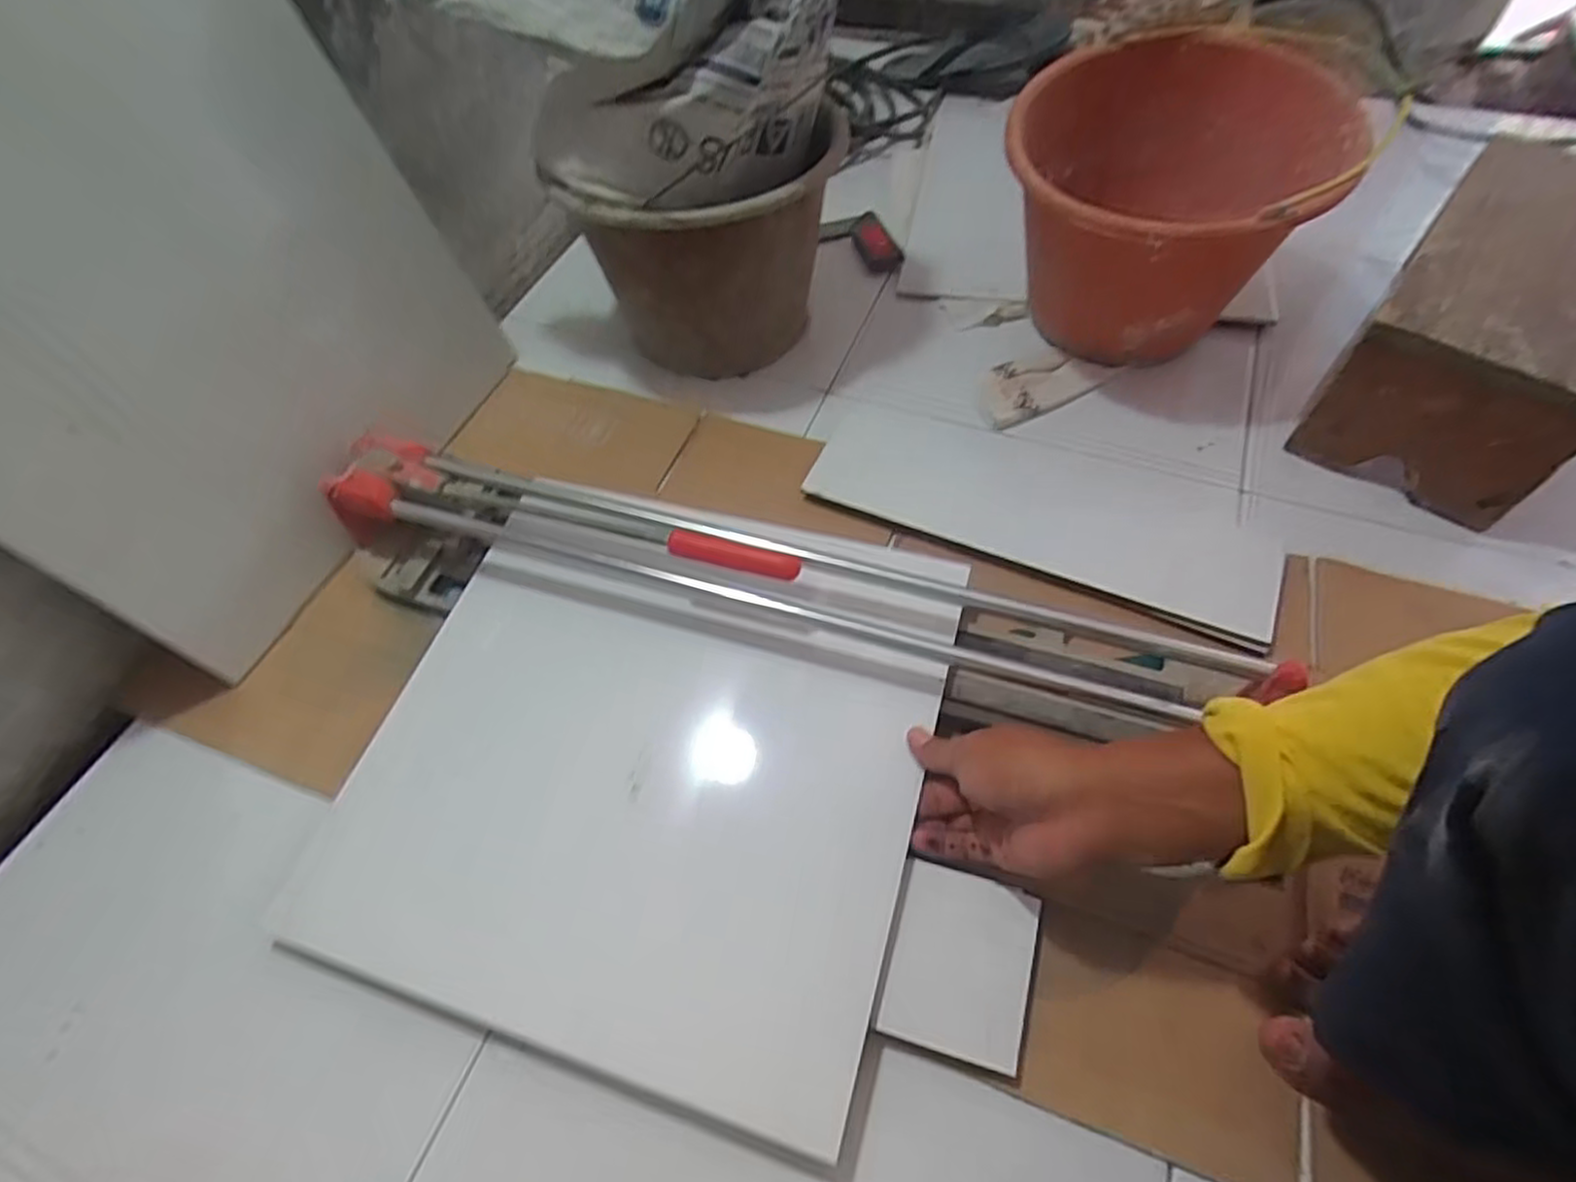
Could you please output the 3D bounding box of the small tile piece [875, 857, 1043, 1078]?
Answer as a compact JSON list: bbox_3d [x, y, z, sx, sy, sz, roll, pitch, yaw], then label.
[{"bbox_3d":[0.109,0.232,0.465,0.084,0.004,0.103,14,59,11],"label":"small tile piece"}]

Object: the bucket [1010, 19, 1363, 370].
[{"bbox_3d":[0.348,-0.356,0.717,0.270,0.226,0.297,-2,57,3],"label":"bucket"}]

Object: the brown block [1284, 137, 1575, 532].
[{"bbox_3d":[0.627,-0.233,0.666,0.161,0.163,0.324,35,66,23],"label":"brown block"}]

